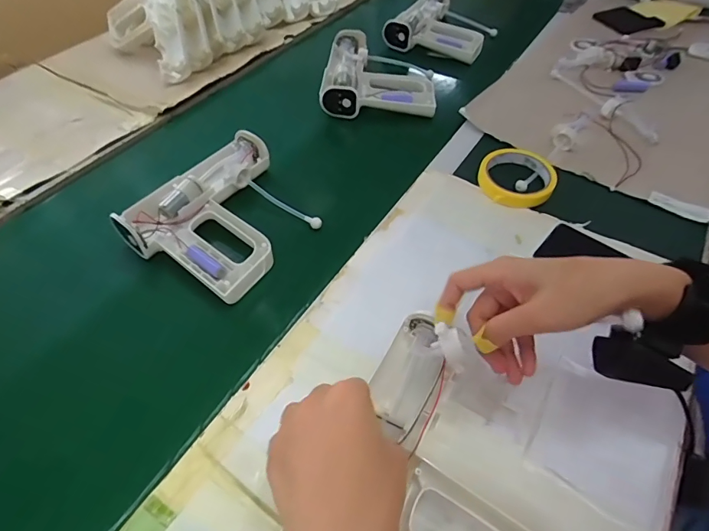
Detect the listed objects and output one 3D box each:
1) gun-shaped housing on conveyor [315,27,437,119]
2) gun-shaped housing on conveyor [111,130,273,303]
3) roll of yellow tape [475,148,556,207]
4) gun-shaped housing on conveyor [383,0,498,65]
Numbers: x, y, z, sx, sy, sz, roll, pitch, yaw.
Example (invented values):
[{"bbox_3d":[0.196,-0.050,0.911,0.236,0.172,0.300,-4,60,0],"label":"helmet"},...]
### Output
[{"bbox_3d":[0.038,-0.331,0.738,0.182,0.042,0.228,2,50,-1],"label":"gun-shaped housing on conveyor"},{"bbox_3d":[-0.157,-0.074,0.532,0.187,0.039,0.218,23,52,16],"label":"gun-shaped housing on conveyor"},{"bbox_3d":[0.206,-0.112,0.553,0.092,0.022,0.090,1,50,-2],"label":"roll of yellow tape"},{"bbox_3d":[0.182,-0.488,0.865,0.188,0.047,0.215,21,52,15],"label":"gun-shaped housing on conveyor"}]

